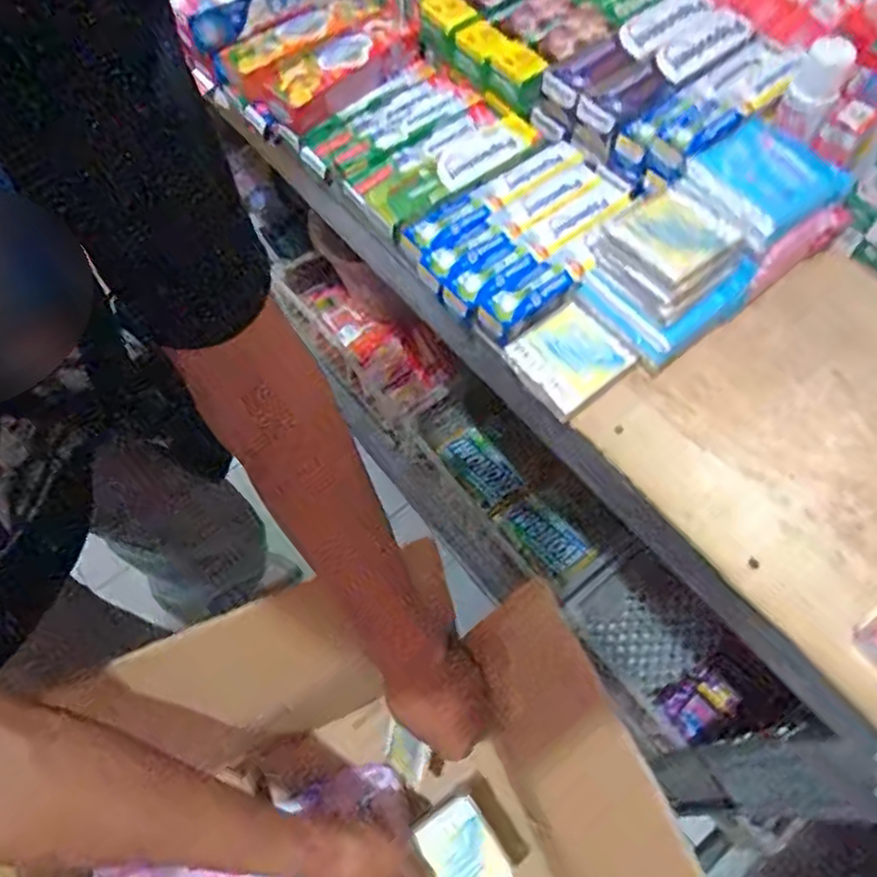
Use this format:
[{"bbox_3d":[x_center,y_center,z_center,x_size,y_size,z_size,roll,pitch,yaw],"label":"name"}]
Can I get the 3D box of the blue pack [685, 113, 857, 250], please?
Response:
[{"bbox_3d":[0.262,-0.211,0.531,0.125,0.031,0.091,-36,68,-17],"label":"blue pack"}]

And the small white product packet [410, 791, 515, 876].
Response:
[{"bbox_3d":[0.014,0.346,0.544,0.073,0.010,0.083,-30,66,-15],"label":"small white product packet"}]

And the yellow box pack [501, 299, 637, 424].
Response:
[{"bbox_3d":[0.103,-0.066,0.538,0.078,0.017,0.078,-36,68,-17],"label":"yellow box pack"}]

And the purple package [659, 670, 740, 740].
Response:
[{"bbox_3d":[0.389,0.395,0.999,0.121,0.020,0.071,-15,50,-24],"label":"purple package"}]

